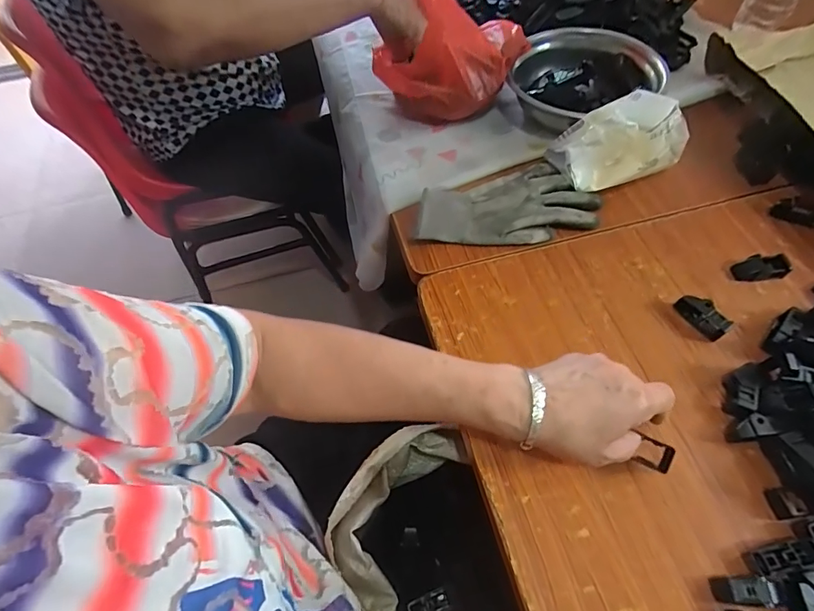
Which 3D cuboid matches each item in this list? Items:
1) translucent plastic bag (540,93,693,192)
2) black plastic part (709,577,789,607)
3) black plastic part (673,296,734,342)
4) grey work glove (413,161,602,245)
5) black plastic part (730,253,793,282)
[{"bbox_3d":[0.252,-0.188,0.519,0.146,0.071,0.074,-12,59,-6],"label":"translucent plastic bag"},{"bbox_3d":[0.251,0.209,0.327,0.047,0.011,0.017,-5,57,16],"label":"black plastic part"},{"bbox_3d":[0.295,0.010,0.446,0.015,0.023,0.049,-26,61,-14],"label":"black plastic part"},{"bbox_3d":[0.110,-0.119,0.519,0.210,0.039,0.104,-13,59,-6],"label":"grey work glove"},{"bbox_3d":[0.376,-0.039,0.475,0.054,0.017,0.025,-10,59,-4],"label":"black plastic part"}]

